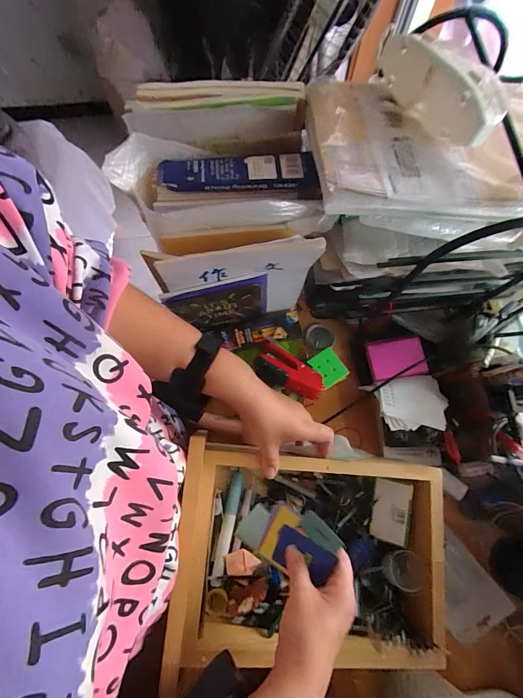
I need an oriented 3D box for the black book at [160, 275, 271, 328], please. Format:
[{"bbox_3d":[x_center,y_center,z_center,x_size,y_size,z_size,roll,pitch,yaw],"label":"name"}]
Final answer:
[{"bbox_3d":[-0.062,-0.063,0.526,0.142,0.162,0.010,-13,73,-5],"label":"black book"}]

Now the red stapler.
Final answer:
[{"bbox_3d":[0.043,0.043,0.561,0.118,0.040,0.062,35,75,9],"label":"red stapler"}]

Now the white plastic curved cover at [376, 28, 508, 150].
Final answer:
[{"bbox_3d":[0.193,-0.298,0.377,0.054,0.071,0.198,-23,62,-8],"label":"white plastic curved cover"}]

